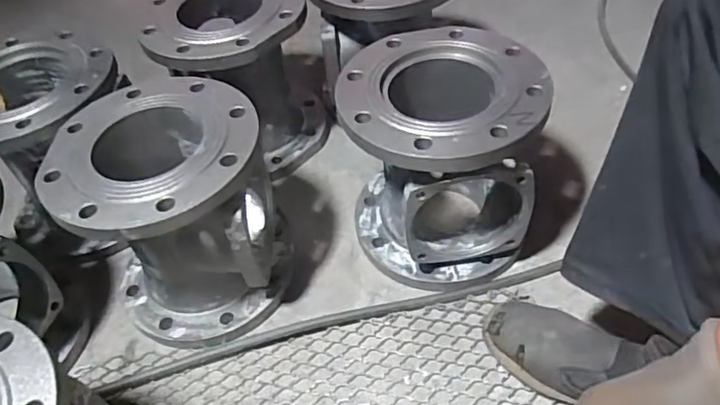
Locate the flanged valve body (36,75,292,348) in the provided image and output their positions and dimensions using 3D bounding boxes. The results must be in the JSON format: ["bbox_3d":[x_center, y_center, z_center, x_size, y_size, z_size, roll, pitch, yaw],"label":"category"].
[{"bbox_3d":[-0.224,0.020,0.723,0.228,0.254,0.227,-6,47,1],"label":"flanged valve body"}]

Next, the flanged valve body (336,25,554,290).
[{"bbox_3d":[0.105,-0.050,0.748,0.232,0.251,0.231,-4,48,3],"label":"flanged valve body"}]

